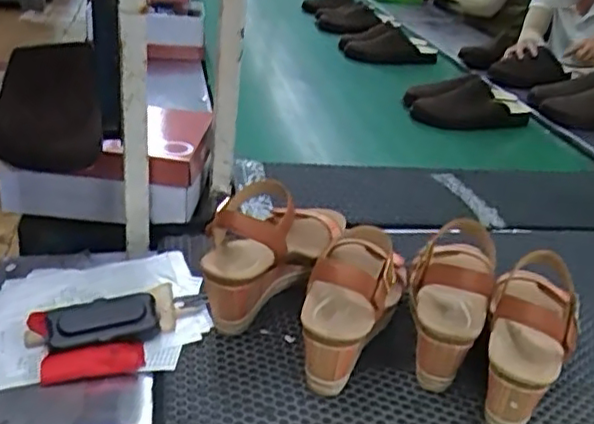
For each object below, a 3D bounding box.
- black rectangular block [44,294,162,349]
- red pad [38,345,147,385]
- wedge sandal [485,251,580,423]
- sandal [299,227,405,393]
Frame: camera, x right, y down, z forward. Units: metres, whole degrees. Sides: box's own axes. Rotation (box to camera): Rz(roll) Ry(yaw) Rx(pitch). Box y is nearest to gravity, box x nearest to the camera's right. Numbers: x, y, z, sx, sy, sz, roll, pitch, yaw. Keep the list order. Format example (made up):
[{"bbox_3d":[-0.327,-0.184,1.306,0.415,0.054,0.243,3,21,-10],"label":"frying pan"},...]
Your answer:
[{"bbox_3d":[-0.198,0.116,0.664,0.106,0.025,0.055,-2,42,-17],"label":"black rectangular block"},{"bbox_3d":[-0.200,0.146,0.634,0.096,0.019,0.023,-5,30,-19],"label":"red pad"},{"bbox_3d":[0.228,0.123,0.629,0.079,0.134,0.189,14,29,15],"label":"wedge sandal"},{"bbox_3d":[0.060,0.083,0.659,0.073,0.144,0.192,14,29,13],"label":"sandal"}]

